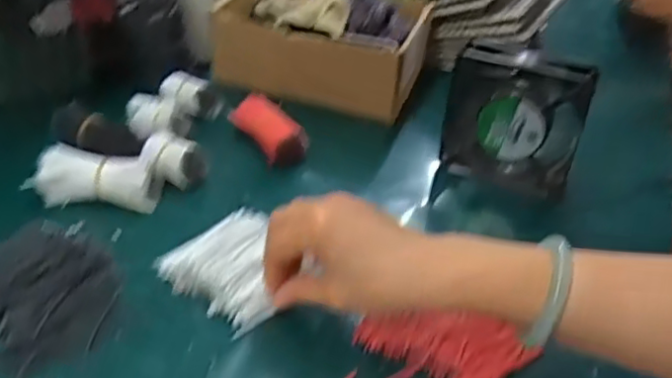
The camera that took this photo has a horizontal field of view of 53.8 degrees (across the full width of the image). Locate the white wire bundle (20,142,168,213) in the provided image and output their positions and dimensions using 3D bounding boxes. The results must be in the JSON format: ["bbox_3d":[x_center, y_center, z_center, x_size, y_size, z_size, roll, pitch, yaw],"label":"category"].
[{"bbox_3d":[-0.195,-0.008,0.542,0.098,0.035,0.038,5,33,-3],"label":"white wire bundle"}]

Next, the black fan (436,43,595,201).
[{"bbox_3d":[0.160,-0.051,0.596,0.116,0.130,0.035,6,33,-3],"label":"black fan"}]

